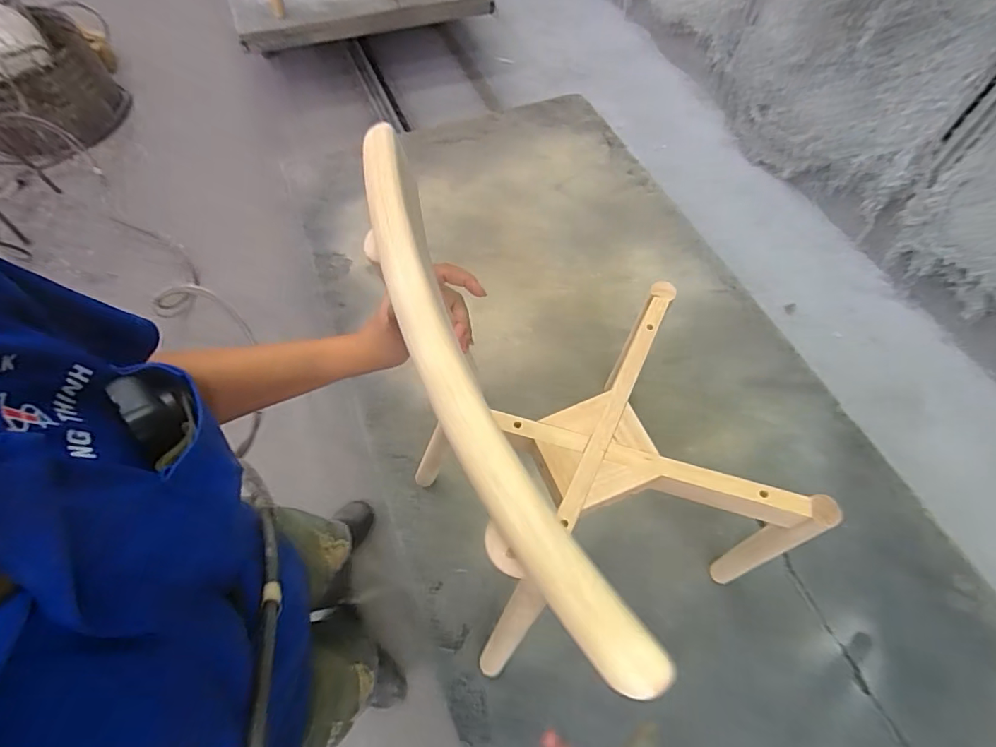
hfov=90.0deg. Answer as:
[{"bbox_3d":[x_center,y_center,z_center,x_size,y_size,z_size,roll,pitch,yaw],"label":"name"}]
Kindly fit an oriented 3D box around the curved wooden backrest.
[{"bbox_3d":[-0.026,-0.009,0.303,0.050,0.030,0.379,-20,64,-14],"label":"curved wooden backrest"}]

